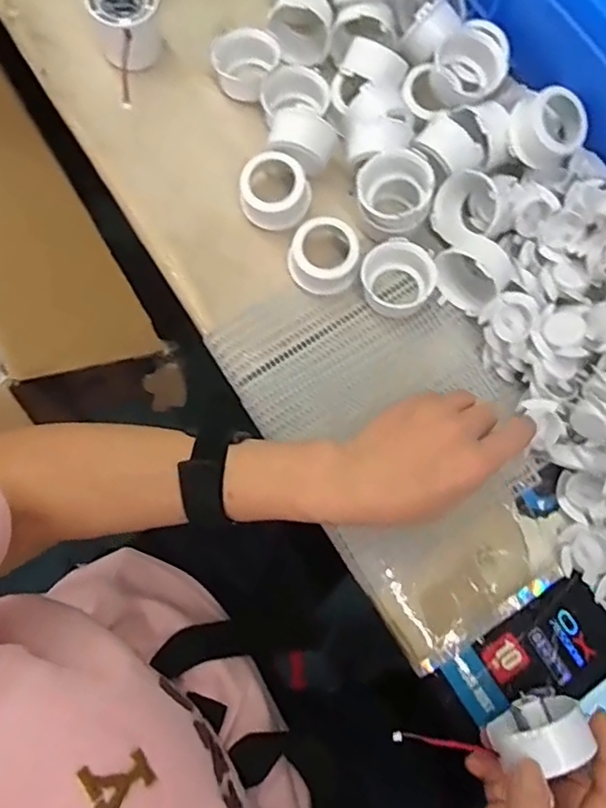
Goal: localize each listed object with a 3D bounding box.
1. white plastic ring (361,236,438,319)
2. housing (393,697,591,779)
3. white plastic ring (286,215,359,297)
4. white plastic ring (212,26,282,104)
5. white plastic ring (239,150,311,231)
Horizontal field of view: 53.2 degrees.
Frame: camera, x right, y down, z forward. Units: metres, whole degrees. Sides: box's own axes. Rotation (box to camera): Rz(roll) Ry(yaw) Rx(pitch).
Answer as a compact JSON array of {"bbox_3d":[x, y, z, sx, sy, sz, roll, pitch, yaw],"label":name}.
[{"bbox_3d":[0.070,-0.093,0.453,0.053,0.030,0.052,0,76,-1],"label":"white plastic ring"},{"bbox_3d":[0.107,0.189,0.348,0.104,0.038,0.032,-16,75,23],"label":"housing"},{"bbox_3d":[0.014,-0.110,0.452,0.050,0.031,0.051,0,76,-1],"label":"white plastic ring"},{"bbox_3d":[-0.047,-0.277,0.493,0.052,0.023,0.058,30,77,6],"label":"white plastic ring"},{"bbox_3d":[-0.022,-0.161,0.462,0.049,0.032,0.047,0,76,-1],"label":"white plastic ring"}]

